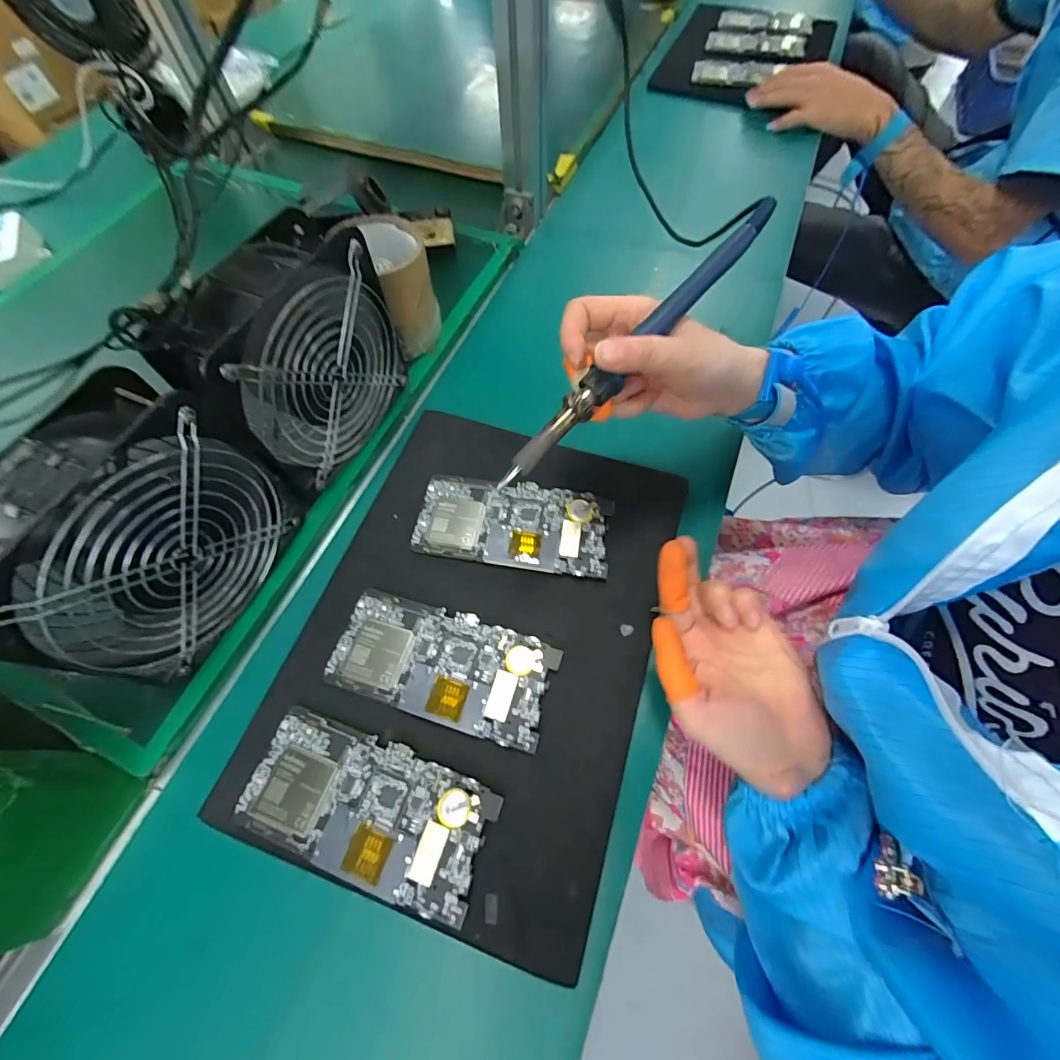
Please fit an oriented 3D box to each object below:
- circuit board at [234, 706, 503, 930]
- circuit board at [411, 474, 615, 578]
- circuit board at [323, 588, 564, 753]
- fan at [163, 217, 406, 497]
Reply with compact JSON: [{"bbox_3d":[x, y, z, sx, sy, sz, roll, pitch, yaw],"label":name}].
[{"bbox_3d":[-0.102,0.171,0.279,0.152,0.004,0.071,17,66,10],"label":"circuit board"},{"bbox_3d":[-0.015,-0.006,0.365,0.154,0.006,0.073,8,64,6],"label":"circuit board"},{"bbox_3d":[-0.062,0.093,0.317,0.153,0.006,0.072,15,65,9],"label":"circuit board"},{"bbox_3d":[-0.161,-0.123,0.343,0.056,0.163,0.147,22,67,12],"label":"fan"}]

